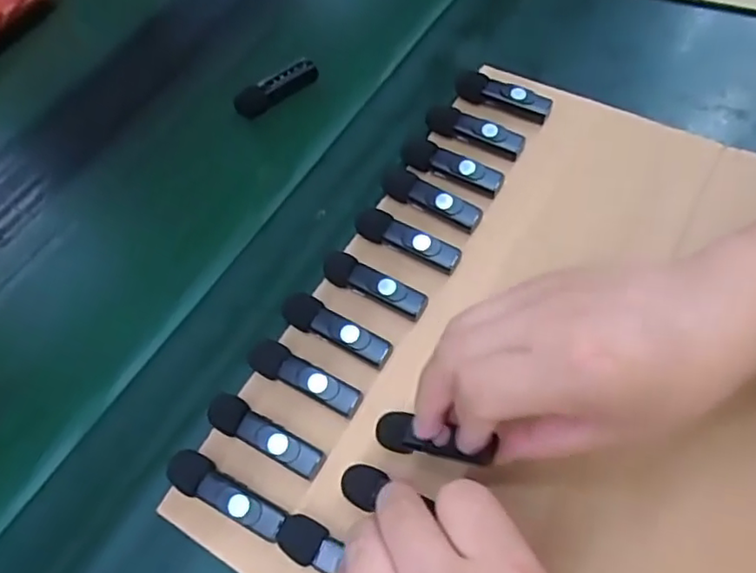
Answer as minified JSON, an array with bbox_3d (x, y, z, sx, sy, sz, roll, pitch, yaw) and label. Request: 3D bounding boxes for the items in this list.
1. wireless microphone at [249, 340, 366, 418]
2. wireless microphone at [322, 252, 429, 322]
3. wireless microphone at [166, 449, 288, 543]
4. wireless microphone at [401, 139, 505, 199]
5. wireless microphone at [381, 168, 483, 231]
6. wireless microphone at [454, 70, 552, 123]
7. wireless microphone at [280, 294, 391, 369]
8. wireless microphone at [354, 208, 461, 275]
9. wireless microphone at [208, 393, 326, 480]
[{"bbox_3d":[-0.039,0.048,0.325,0.063,0.014,0.018,22,65,22],"label":"wireless microphone"},{"bbox_3d":[-0.003,-0.001,0.347,0.064,0.014,0.016,24,66,23],"label":"wireless microphone"},{"bbox_3d":[-0.074,0.102,0.300,0.065,0.015,0.019,24,66,23],"label":"wireless microphone"},{"bbox_3d":[0.043,-0.076,0.382,0.069,0.012,0.019,28,68,25],"label":"wireless microphone"},{"bbox_3d":[0.030,-0.054,0.372,0.069,0.013,0.019,31,69,26],"label":"wireless microphone"},{"bbox_3d":[0.082,-0.126,0.410,0.065,0.016,0.013,24,66,23],"label":"wireless microphone"},{"bbox_3d":[-0.022,0.023,0.336,0.064,0.013,0.018,21,65,22],"label":"wireless microphone"},{"bbox_3d":[0.016,-0.028,0.360,0.066,0.011,0.016,23,66,23],"label":"wireless microphone"},{"bbox_3d":[-0.057,0.076,0.311,0.062,0.014,0.019,26,67,24],"label":"wireless microphone"}]

